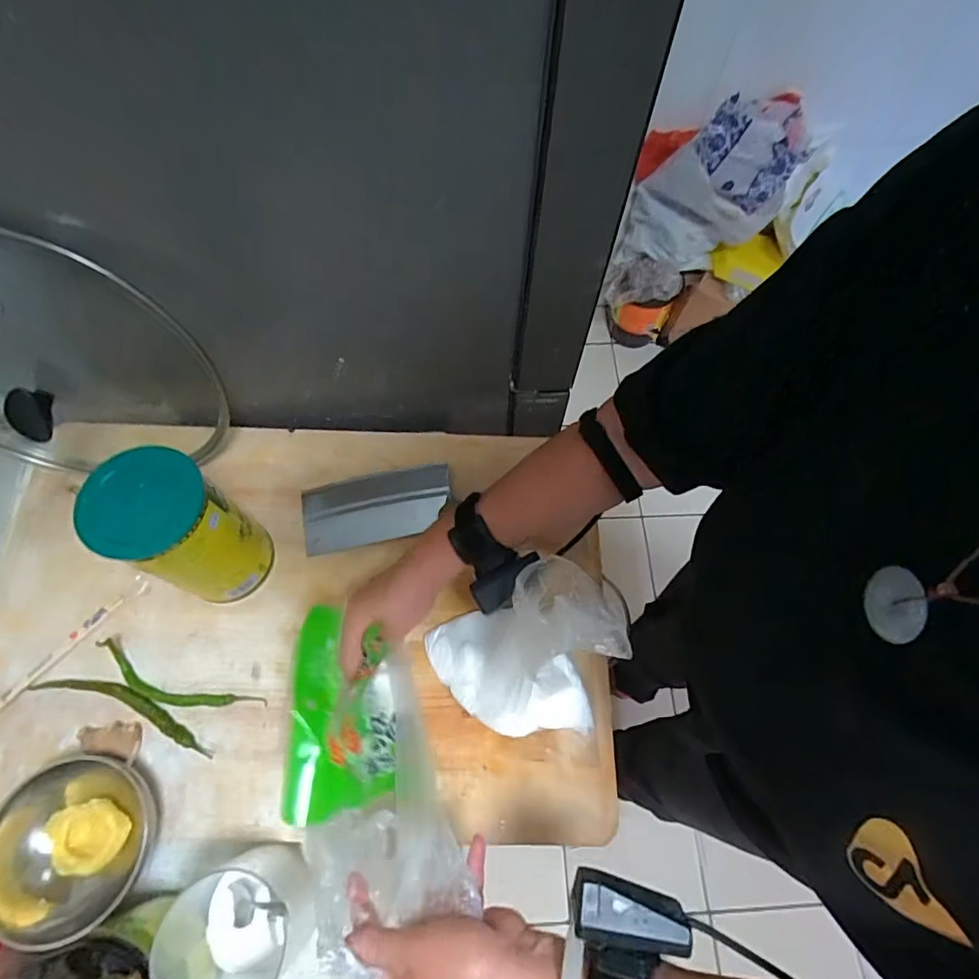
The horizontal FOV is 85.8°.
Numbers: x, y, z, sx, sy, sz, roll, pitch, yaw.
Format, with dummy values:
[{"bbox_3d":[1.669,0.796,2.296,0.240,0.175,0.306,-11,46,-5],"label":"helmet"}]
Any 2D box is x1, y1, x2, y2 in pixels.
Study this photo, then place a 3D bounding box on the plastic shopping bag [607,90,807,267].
[{"bbox_3d":[0.561,-0.742,1.310,0.331,0.376,0.153,-13,67,-8],"label":"plastic shopping bag"}]

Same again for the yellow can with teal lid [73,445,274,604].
[{"bbox_3d":[-0.296,0.046,0.525,0.092,0.187,0.097,1,66,-2],"label":"yellow can with teal lid"}]

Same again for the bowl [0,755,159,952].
[{"bbox_3d":[-0.369,0.316,0.471,0.119,0.061,0.135,-21,68,-11],"label":"bowl"}]

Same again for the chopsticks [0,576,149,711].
[{"bbox_3d":[-0.457,0.180,0.557,0.019,0.006,0.222,37,70,14],"label":"chopsticks"}]

